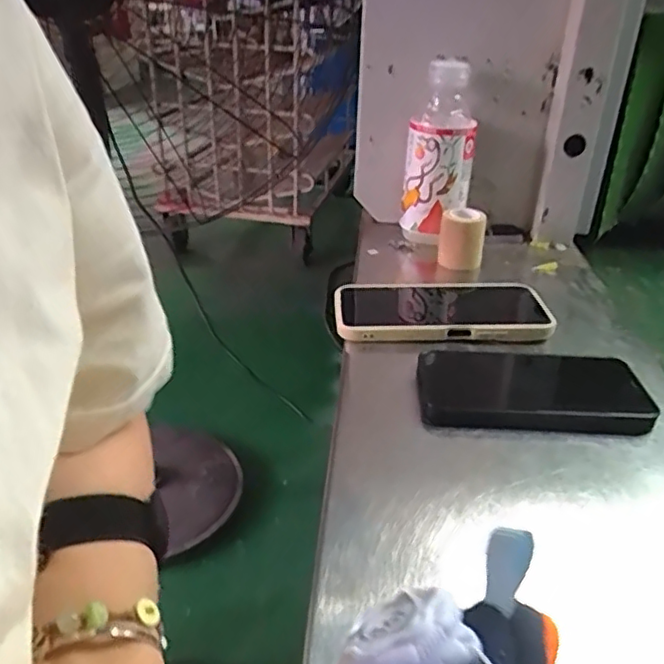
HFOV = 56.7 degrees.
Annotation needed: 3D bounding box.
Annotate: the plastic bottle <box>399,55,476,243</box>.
[{"bbox_3d":[0.106,-0.174,0.614,0.067,0.162,0.052,5,27,9],"label":"plastic bottle"}]

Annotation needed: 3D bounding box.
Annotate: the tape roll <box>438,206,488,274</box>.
[{"bbox_3d":[0.127,-0.091,0.609,0.043,0.055,0.049,5,27,9],"label":"tape roll"}]

